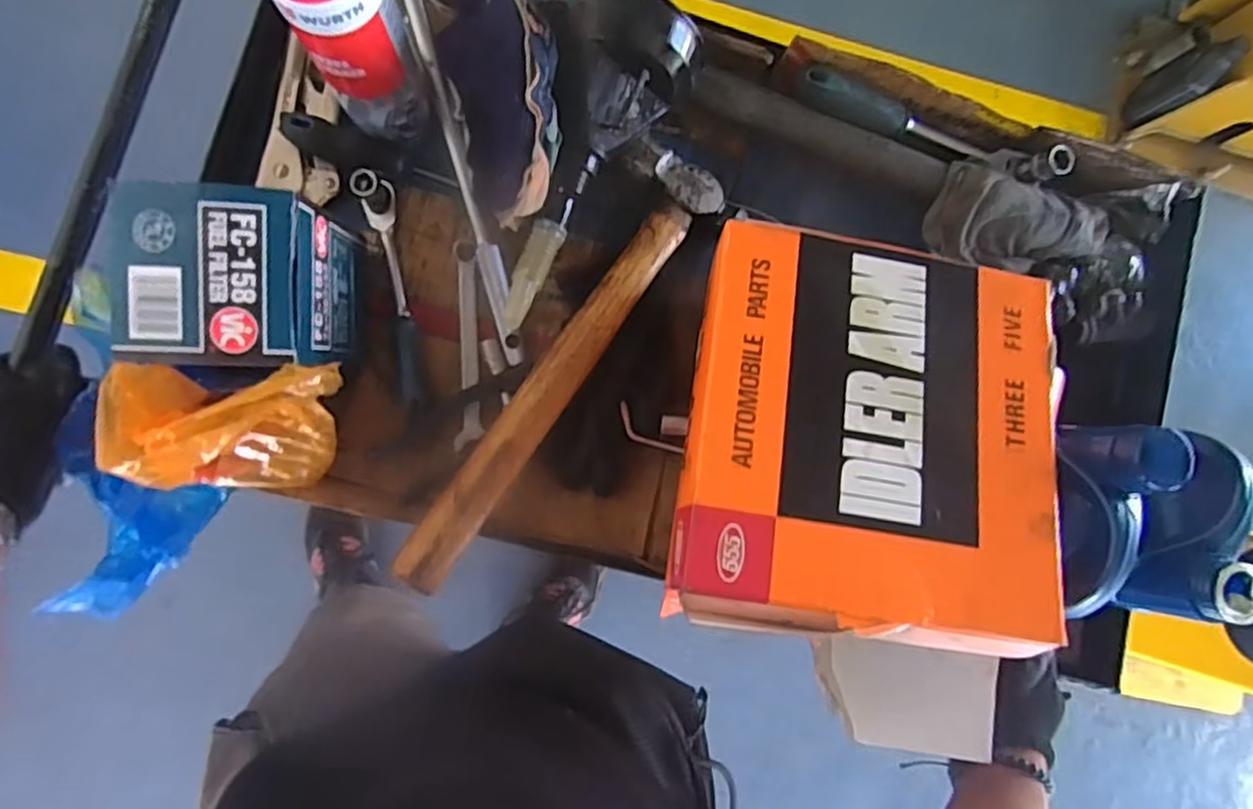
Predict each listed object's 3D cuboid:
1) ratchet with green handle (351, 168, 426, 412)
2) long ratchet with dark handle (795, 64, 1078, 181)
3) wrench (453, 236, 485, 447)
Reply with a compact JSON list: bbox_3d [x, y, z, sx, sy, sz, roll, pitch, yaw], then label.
[{"bbox_3d":[-0.182,-0.086,0.540,0.025,0.036,0.180,-9,86,-9],"label":"ratchet with green handle"},{"bbox_3d":[0.260,-0.236,0.597,0.240,0.044,0.030,16,83,-6],"label":"long ratchet with dark handle"},{"bbox_3d":[-0.127,-0.048,0.558,0.021,0.005,0.164,0,85,-8],"label":"wrench"}]

